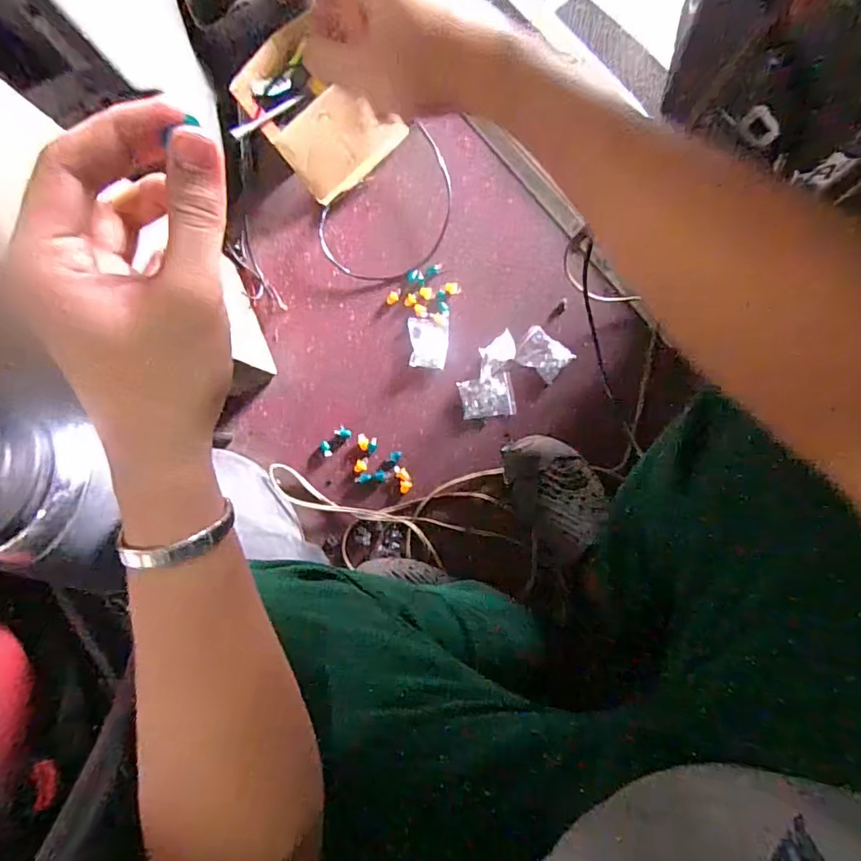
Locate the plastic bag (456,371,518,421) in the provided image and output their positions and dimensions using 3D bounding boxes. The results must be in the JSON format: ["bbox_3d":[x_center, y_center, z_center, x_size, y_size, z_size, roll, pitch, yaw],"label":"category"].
[{"bbox_3d":[0.082,-0.047,0.742,0.074,0.008,0.059,-12,84,5],"label":"plastic bag"}]

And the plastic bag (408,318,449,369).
[{"bbox_3d":[-0.003,-0.129,0.762,0.058,0.007,0.073,3,86,7],"label":"plastic bag"}]

